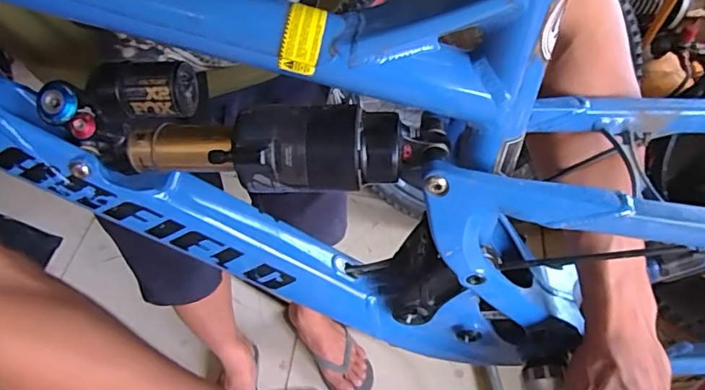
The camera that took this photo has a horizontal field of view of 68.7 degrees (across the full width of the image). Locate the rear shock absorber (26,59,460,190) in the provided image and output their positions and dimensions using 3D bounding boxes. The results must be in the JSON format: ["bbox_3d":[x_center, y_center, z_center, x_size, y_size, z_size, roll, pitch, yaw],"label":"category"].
[{"bbox_3d":[-0.062,-0.040,0.316,0.235,0.066,0.050,2,52,-2],"label":"rear shock absorber"}]

